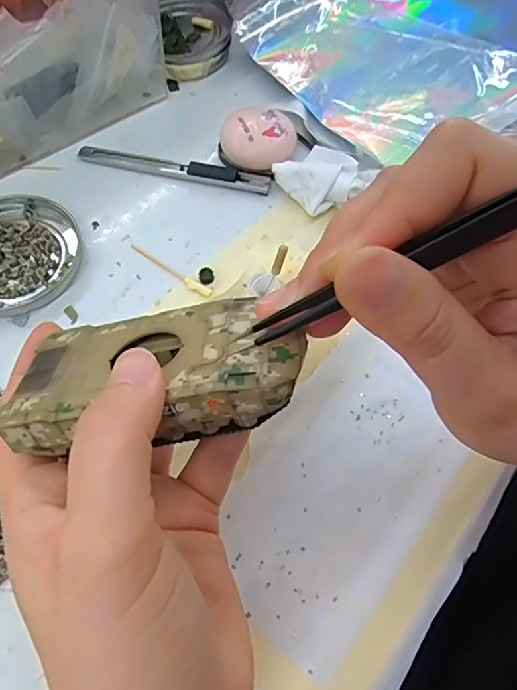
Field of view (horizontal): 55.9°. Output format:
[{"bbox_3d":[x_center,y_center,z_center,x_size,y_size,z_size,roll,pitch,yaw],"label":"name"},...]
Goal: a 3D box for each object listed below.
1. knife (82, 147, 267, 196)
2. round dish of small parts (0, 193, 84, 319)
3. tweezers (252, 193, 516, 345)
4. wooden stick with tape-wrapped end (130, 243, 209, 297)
[{"bbox_3d":[-0.055,-0.115,0.316,0.126,0.008,0.015,11,63,3],"label":"knife"},{"bbox_3d":[-0.144,-0.054,0.281,0.079,0.008,0.077,1,63,-2],"label":"round dish of small parts"},{"bbox_3d":[0.051,-0.026,0.116,0.122,0.011,0.004,-27,62,22],"label":"tweezers"},{"bbox_3d":[-0.052,-0.044,0.283,0.059,0.004,0.006,34,66,13],"label":"wooden stick with tape-wrapped end"}]

